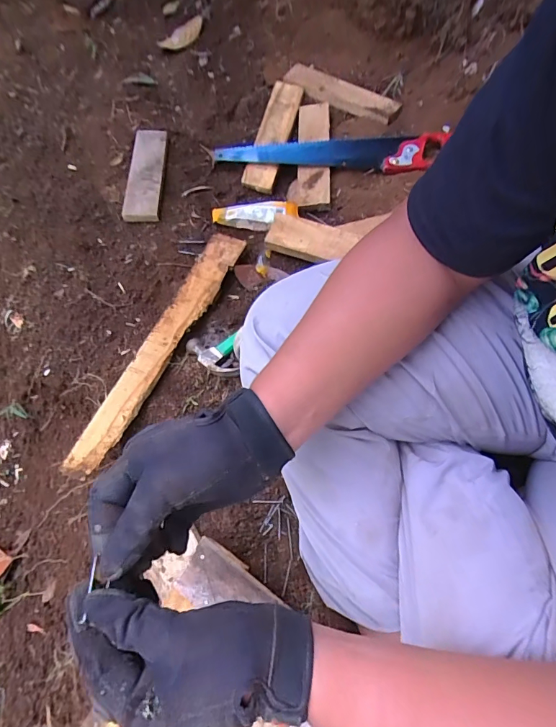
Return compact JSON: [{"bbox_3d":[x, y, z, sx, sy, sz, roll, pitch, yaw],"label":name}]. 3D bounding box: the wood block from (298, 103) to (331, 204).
[{"bbox_3d":[0.071,-0.411,0.783,0.061,0.018,0.225,1,78,-3],"label":"wood block"}]

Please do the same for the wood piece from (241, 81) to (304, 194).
[{"bbox_3d":[-0.009,-0.460,0.812,0.061,0.026,0.236,16,83,6],"label":"wood piece"}]

